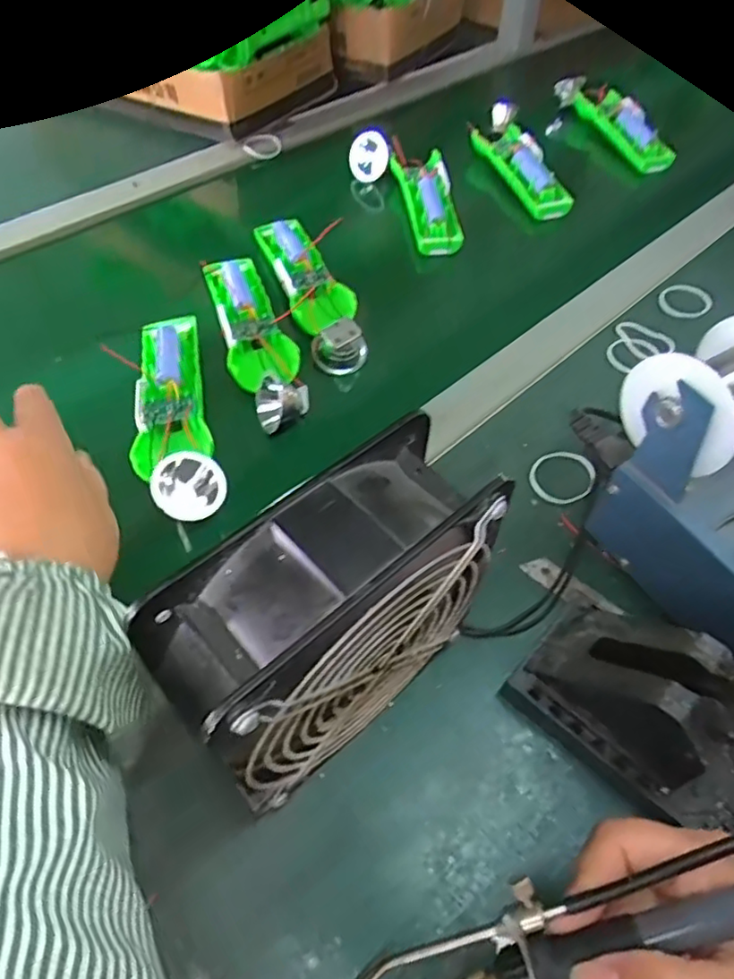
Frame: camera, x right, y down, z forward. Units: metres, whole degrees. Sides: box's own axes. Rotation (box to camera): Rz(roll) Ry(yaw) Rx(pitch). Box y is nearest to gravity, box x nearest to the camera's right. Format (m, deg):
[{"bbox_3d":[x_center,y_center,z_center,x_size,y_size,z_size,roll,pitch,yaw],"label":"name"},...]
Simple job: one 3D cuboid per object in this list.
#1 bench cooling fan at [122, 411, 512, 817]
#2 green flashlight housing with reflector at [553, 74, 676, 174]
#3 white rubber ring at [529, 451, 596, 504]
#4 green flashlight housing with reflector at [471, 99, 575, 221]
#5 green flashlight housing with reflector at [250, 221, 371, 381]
[{"bbox_3d":[-0.011,0.065,0.282,0.147,0.152,0.064,-37,62,-27],"label":"bench cooling fan"},{"bbox_3d":[0.307,-0.449,0.757,0.051,0.031,0.209,-14,56,-13],"label":"green flashlight housing with reflector"},{"bbox_3d":[0.134,-0.010,0.428,0.045,0.009,0.039,-27,60,-21],"label":"white rubber ring"},{"bbox_3d":[0.164,-0.380,0.696,0.062,0.025,0.211,-9,55,-10],"label":"green flashlight housing with reflector"},{"bbox_3d":[-0.051,-0.181,0.546,0.052,0.038,0.198,-14,56,-14],"label":"green flashlight housing with reflector"}]

